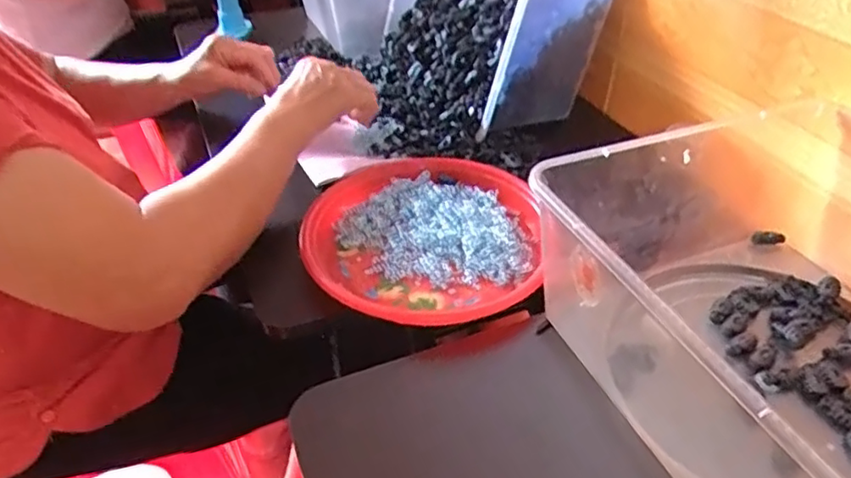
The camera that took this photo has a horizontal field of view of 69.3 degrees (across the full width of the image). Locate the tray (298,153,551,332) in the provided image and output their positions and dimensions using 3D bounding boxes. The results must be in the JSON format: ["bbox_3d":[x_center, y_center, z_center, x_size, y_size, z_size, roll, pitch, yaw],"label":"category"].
[{"bbox_3d":[-0.005,-0.009,0.587,0.219,0.034,0.231,3,39,4],"label":"tray"}]

